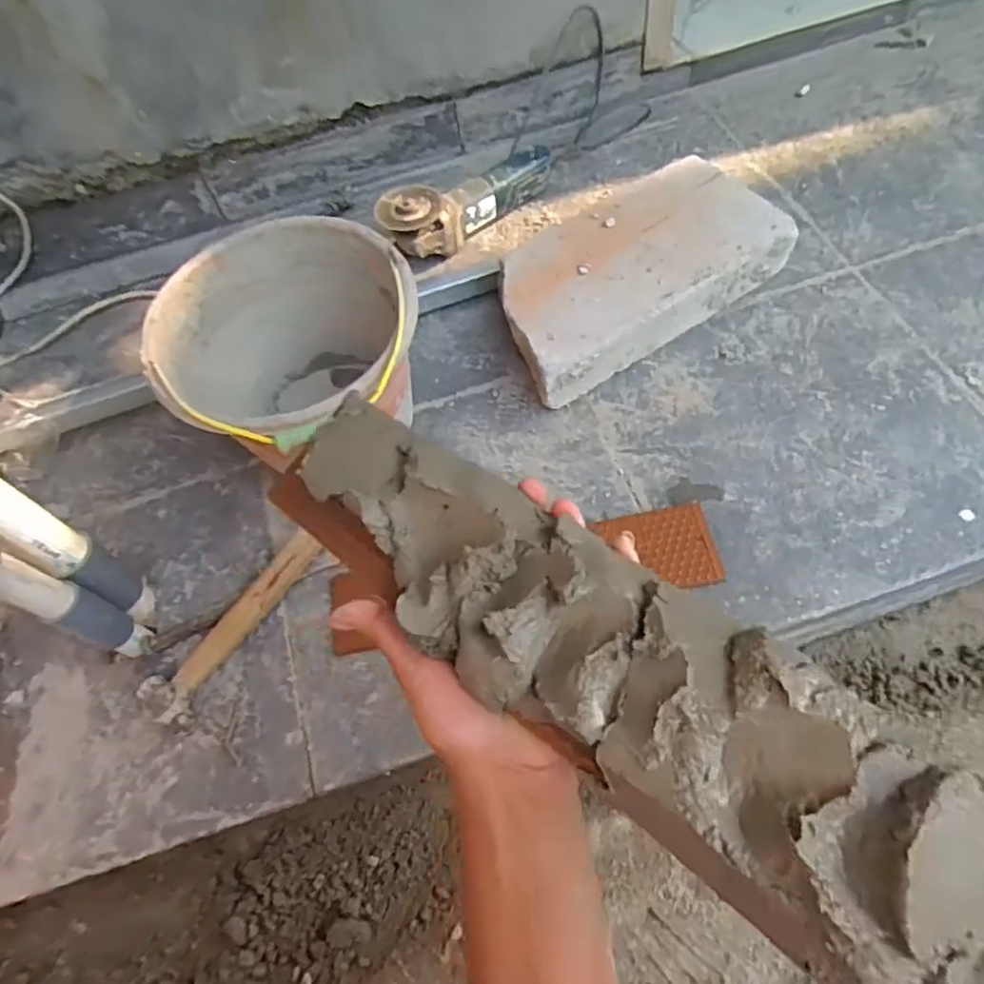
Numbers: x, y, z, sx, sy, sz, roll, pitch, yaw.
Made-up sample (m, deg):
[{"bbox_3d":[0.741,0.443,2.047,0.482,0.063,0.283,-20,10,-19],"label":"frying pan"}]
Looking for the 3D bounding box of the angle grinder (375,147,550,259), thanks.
[{"bbox_3d":[-0.032,-0.420,0.912,0.281,0.096,0.075,-37,62,-14],"label":"angle grinder"}]

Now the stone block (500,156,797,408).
[{"bbox_3d":[0.171,-0.277,0.808,0.383,0.080,0.208,-33,61,-12],"label":"stone block"}]

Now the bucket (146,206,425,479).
[{"bbox_3d":[-0.209,-0.144,0.706,0.255,0.217,0.287,-34,61,-12],"label":"bucket"}]

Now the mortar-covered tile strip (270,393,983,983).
[{"bbox_3d":[0.024,0.057,0.294,0.362,0.040,0.085,33,71,34],"label":"mortar-covered tile strip"}]

